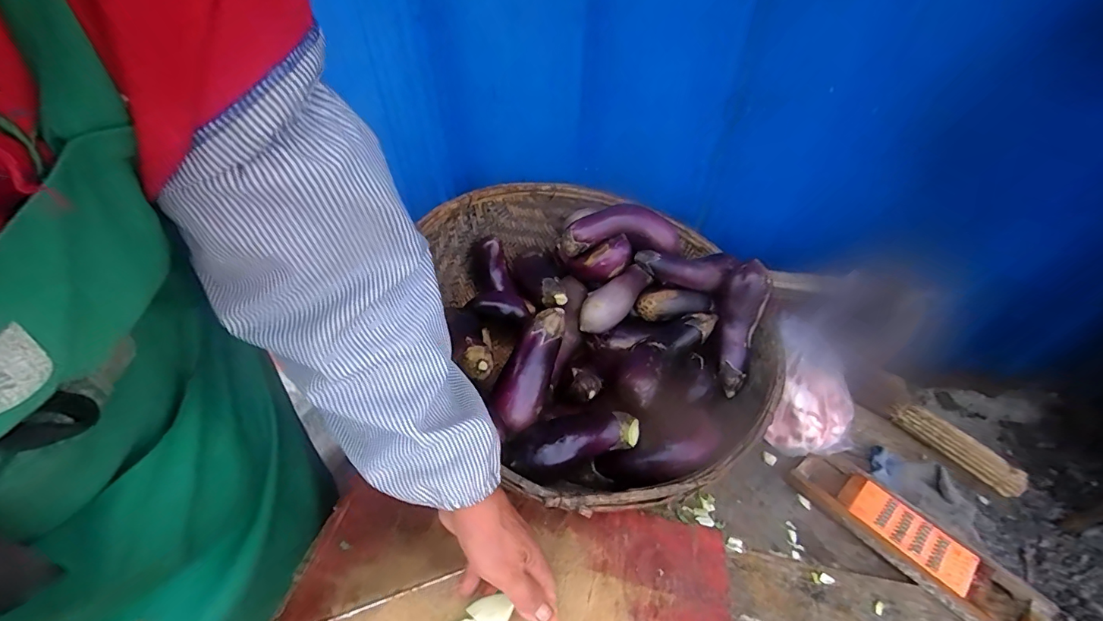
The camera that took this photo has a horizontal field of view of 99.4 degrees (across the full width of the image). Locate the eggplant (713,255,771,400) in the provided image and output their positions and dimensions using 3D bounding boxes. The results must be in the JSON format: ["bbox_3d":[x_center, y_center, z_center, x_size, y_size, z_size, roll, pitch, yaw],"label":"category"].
[{"bbox_3d":[0.254,0.024,0.640,0.060,0.045,0.177,11,86,8],"label":"eggplant"}]

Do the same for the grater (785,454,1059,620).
[{"bbox_3d":[0.426,0.272,0.558,0.101,0.037,0.260,-30,52,-28],"label":"grater"}]

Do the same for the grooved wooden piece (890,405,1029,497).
[{"bbox_3d":[0.591,0.199,0.681,0.033,0.040,0.168,-34,55,-31],"label":"grooved wooden piece"}]

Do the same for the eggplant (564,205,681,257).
[{"bbox_3d":[0.106,-0.118,0.695,0.178,0.048,0.066,-1,45,-2],"label":"eggplant"}]

